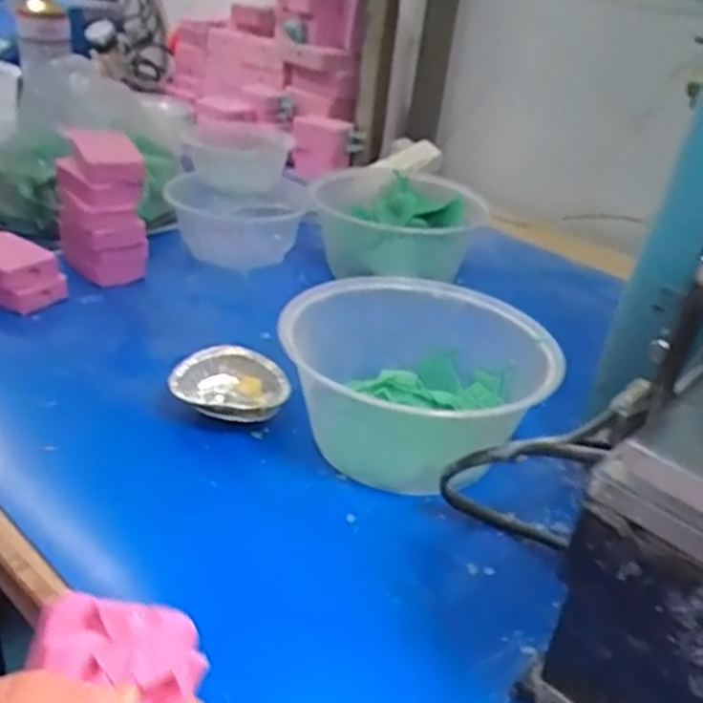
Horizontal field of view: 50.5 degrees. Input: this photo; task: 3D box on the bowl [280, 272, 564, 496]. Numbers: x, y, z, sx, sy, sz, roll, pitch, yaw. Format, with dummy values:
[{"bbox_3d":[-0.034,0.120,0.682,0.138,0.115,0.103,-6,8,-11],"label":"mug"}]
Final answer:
[{"bbox_3d":[0.043,0.010,0.475,0.159,0.068,0.144,1,30,-10],"label":"bowl"}]

